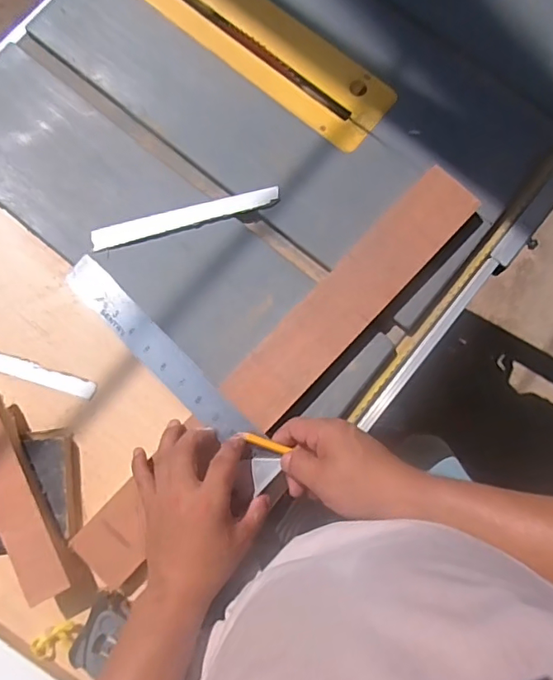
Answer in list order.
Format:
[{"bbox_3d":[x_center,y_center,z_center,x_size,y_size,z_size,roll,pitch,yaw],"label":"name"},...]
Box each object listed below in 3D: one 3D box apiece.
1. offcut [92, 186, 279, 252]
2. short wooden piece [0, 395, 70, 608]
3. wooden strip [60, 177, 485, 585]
[{"bbox_3d":[-0.100,-0.136,0.575,0.207,0.011,0.026,-15,80,-3],"label":"offcut"},{"bbox_3d":[-0.250,0.147,0.495,0.042,0.019,0.198,-25,84,-13],"label":"short wooden piece"},{"bbox_3d":[0.008,0.029,0.528,0.067,0.017,0.533,44,83,7],"label":"wooden strip"}]

